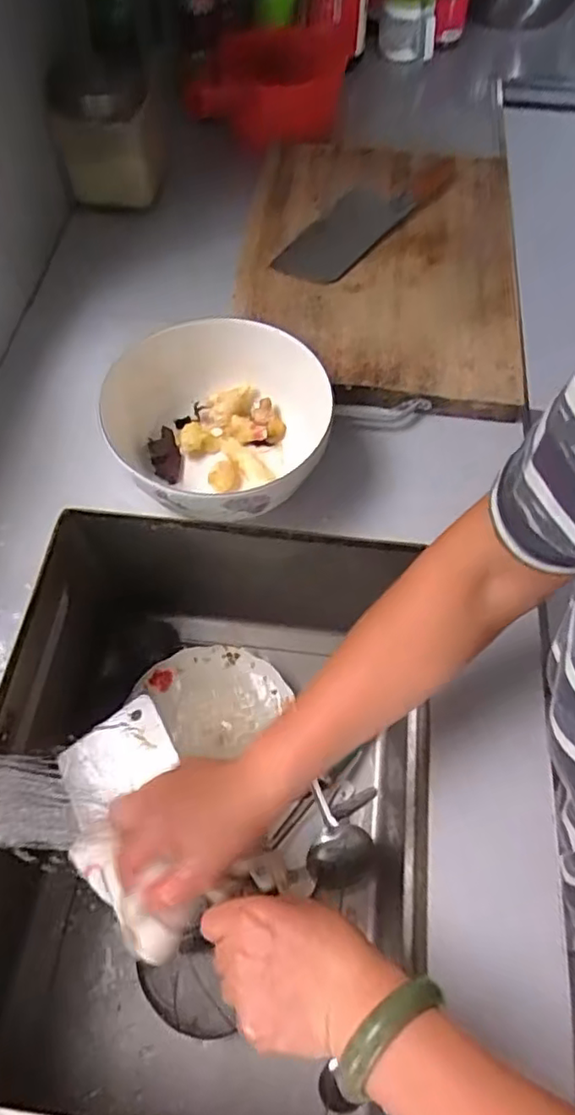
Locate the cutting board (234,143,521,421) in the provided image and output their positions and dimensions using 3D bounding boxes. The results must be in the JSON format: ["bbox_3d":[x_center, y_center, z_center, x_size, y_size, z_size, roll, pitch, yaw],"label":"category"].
[{"bbox_3d":[0.110,-0.370,0.765,0.313,0.025,0.468,6,61,2],"label":"cutting board"}]

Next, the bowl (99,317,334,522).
[{"bbox_3d":[-0.058,-0.118,0.591,0.182,0.089,0.197,0,61,-1],"label":"bowl"}]

